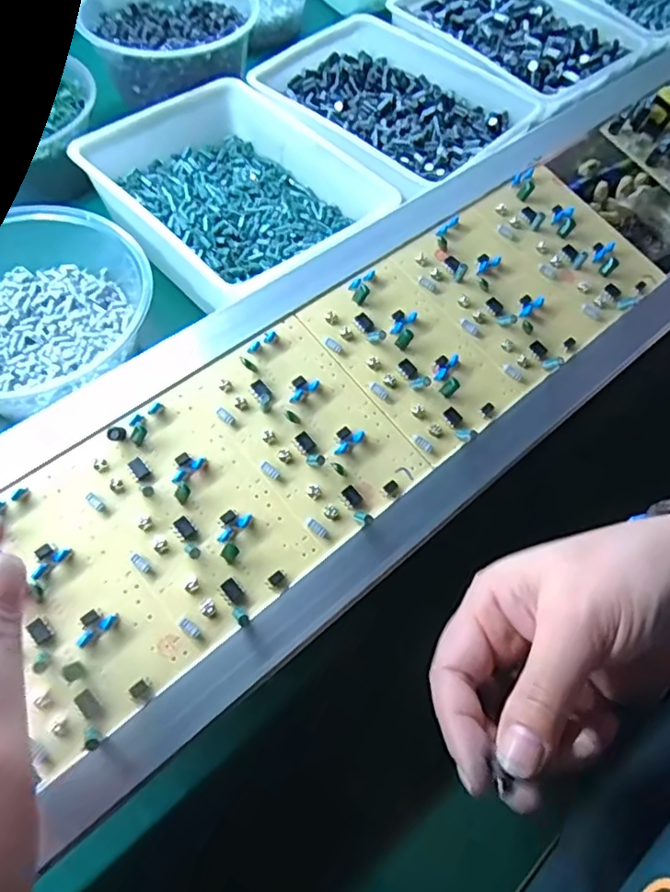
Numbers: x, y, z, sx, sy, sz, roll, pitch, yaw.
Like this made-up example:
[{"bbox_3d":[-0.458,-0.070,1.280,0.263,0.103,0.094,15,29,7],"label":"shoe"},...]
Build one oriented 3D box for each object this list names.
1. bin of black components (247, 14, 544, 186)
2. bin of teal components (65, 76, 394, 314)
[{"bbox_3d":[0.035,-0.279,0.482,0.208,0.040,0.153,40,66,19],"label":"bin of black components"},{"bbox_3d":[-0.075,-0.176,0.423,0.155,0.058,0.212,-38,68,-21],"label":"bin of teal components"}]

